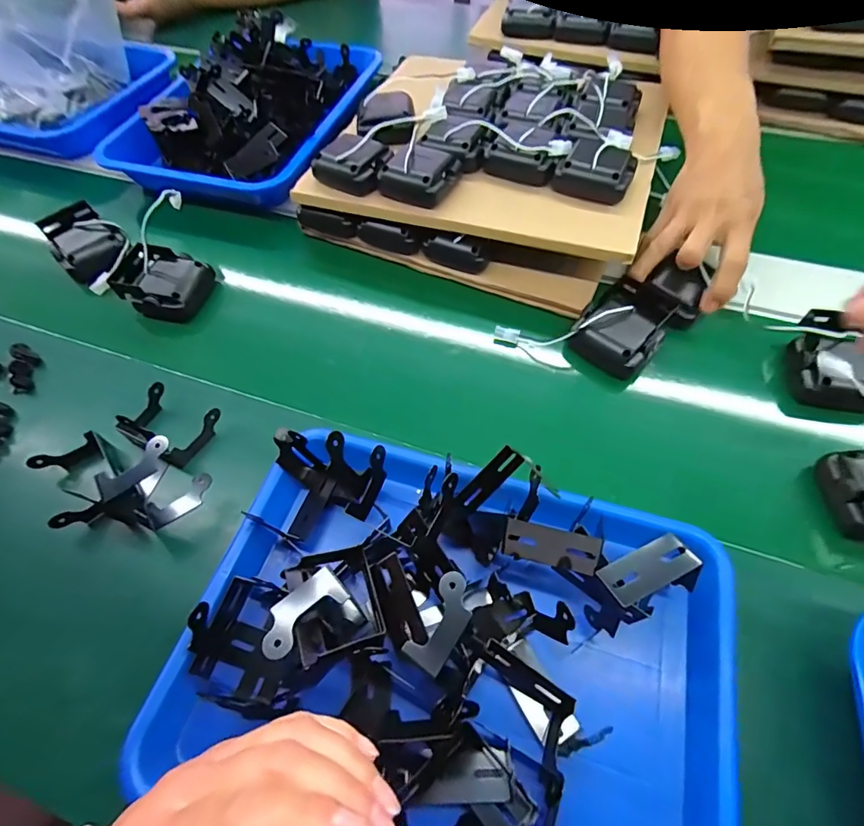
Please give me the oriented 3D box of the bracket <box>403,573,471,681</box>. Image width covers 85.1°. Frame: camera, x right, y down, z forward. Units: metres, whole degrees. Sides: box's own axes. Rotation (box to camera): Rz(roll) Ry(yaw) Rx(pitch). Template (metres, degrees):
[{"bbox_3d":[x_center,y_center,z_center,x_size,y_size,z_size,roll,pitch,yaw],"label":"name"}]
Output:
[{"bbox_3d":[0.006,0.116,0.263,0.024,0.004,0.051,25,68,20],"label":"bracket"}]

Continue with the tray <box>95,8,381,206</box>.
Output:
[{"bbox_3d":[-0.235,-0.404,0.613,0.248,0.092,0.340,15,60,11],"label":"tray"}]

